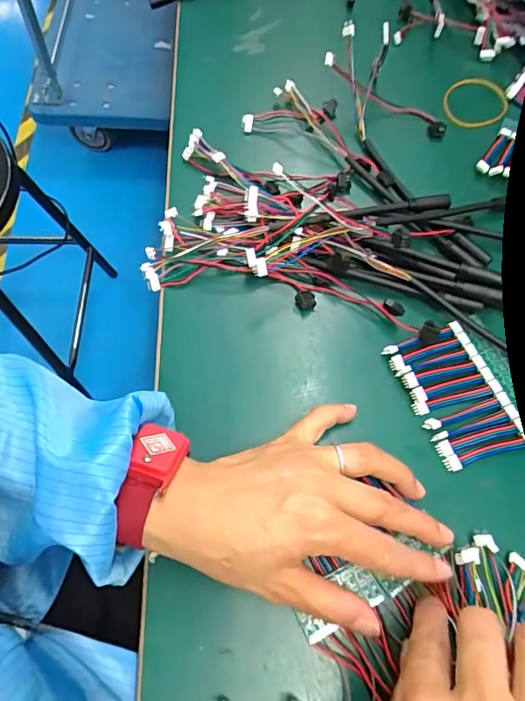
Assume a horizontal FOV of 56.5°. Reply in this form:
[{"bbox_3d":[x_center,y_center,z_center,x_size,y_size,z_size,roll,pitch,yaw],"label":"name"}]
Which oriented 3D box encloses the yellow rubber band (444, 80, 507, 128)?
[{"bbox_3d":[0.196,-0.228,0.450,0.057,0.005,0.055,8,71,9],"label":"yellow rubber band"}]

